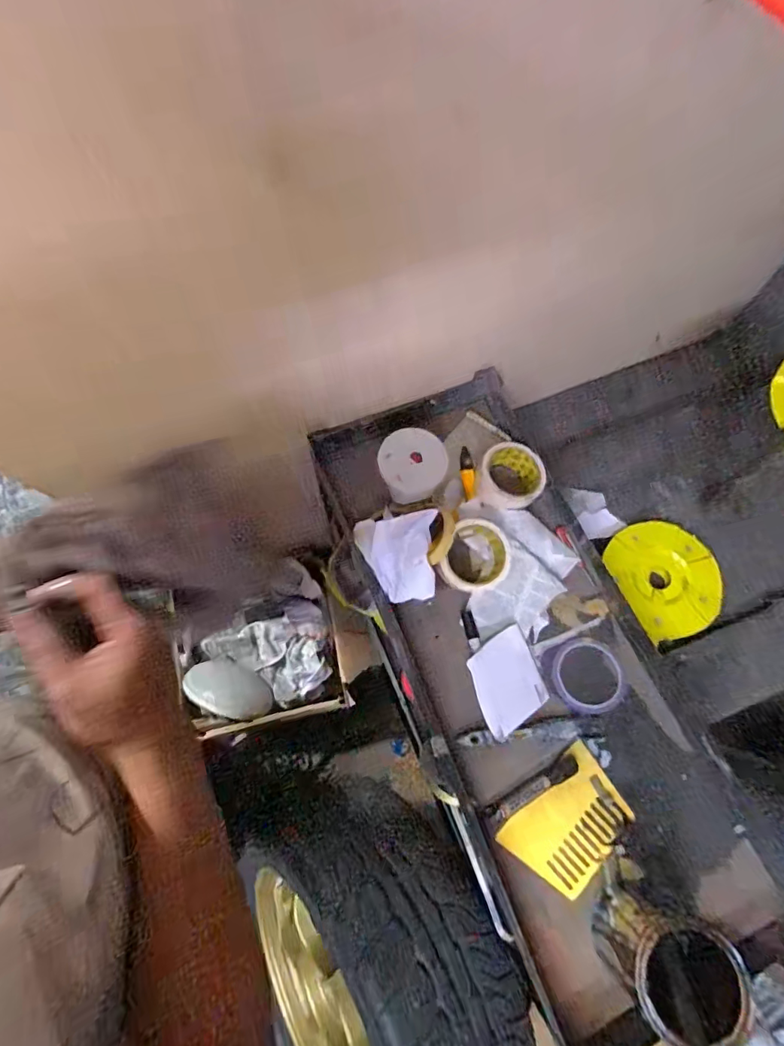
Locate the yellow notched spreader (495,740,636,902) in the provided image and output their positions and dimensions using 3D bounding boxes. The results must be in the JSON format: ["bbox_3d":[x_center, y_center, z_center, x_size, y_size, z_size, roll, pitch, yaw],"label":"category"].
[{"bbox_3d":[0.213,0.357,0.575,0.146,0.009,0.101,-39,76,-15],"label":"yellow notched spreader"}]

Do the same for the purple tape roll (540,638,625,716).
[{"bbox_3d":[0.258,0.202,0.641,0.094,0.013,0.097,-1,70,3],"label":"purple tape roll"}]

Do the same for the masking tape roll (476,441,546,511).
[{"bbox_3d":[0.172,-0.069,0.705,0.093,0.042,0.102,7,71,5],"label":"masking tape roll"}]

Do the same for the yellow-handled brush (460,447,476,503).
[{"bbox_3d":[0.110,-0.071,0.707,0.018,0.017,0.098,-2,53,2],"label":"yellow-handled brush"}]

